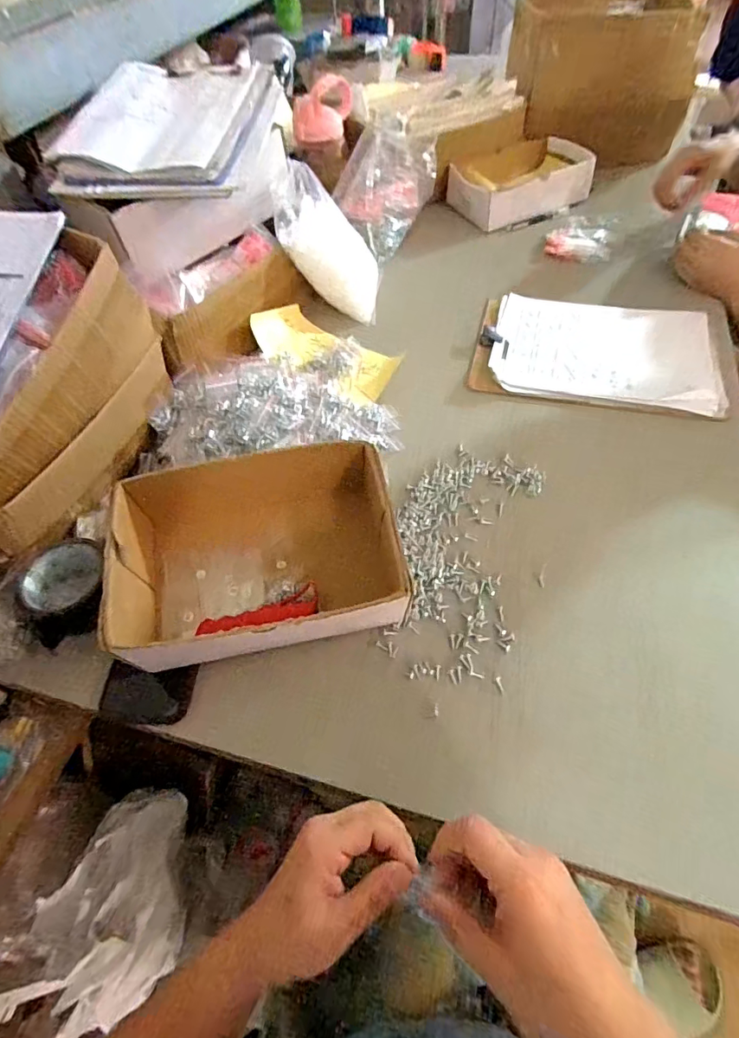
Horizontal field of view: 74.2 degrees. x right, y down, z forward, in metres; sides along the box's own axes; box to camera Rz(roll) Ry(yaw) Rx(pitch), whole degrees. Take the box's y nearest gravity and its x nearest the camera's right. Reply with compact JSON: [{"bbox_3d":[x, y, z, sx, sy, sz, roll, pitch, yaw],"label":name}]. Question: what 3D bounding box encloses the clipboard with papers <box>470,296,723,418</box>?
[{"bbox_3d":[0.314,-0.241,0.688,0.315,0.021,0.213,12,57,13],"label":"clipboard with papers"}]

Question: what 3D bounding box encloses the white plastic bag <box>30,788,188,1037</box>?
[{"bbox_3d":[-0.325,0.480,0.618,0.167,0.063,0.234,-4,55,2],"label":"white plastic bag"}]

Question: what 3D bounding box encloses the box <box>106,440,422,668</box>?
[{"bbox_3d":[-0.099,0.037,0.470,0.254,0.106,0.166,-11,55,-3],"label":"box"}]

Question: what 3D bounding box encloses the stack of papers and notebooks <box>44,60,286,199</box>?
[{"bbox_3d":[-0.271,-0.545,0.680,0.263,0.055,0.321,3,56,7],"label":"stack of papers and notebooks"}]

